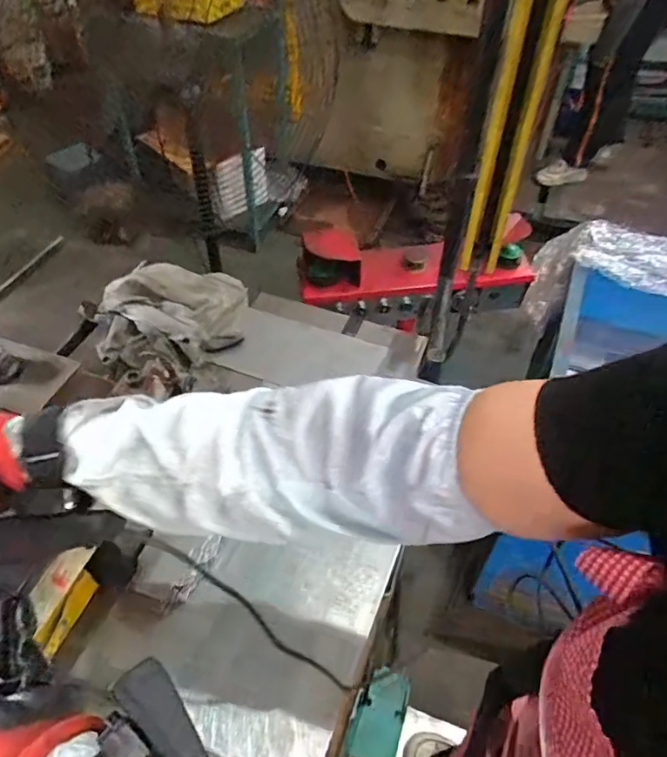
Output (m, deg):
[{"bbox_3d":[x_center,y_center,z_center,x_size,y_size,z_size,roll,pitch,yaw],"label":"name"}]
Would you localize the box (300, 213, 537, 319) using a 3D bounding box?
[{"bbox_3d":[0.196,-0.256,1.305,0.545,0.215,0.155,-7,49,-4],"label":"box"}]

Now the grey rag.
[{"bbox_3d":[-0.232,-0.097,0.806,0.190,0.065,0.200,12,50,11],"label":"grey rag"}]

